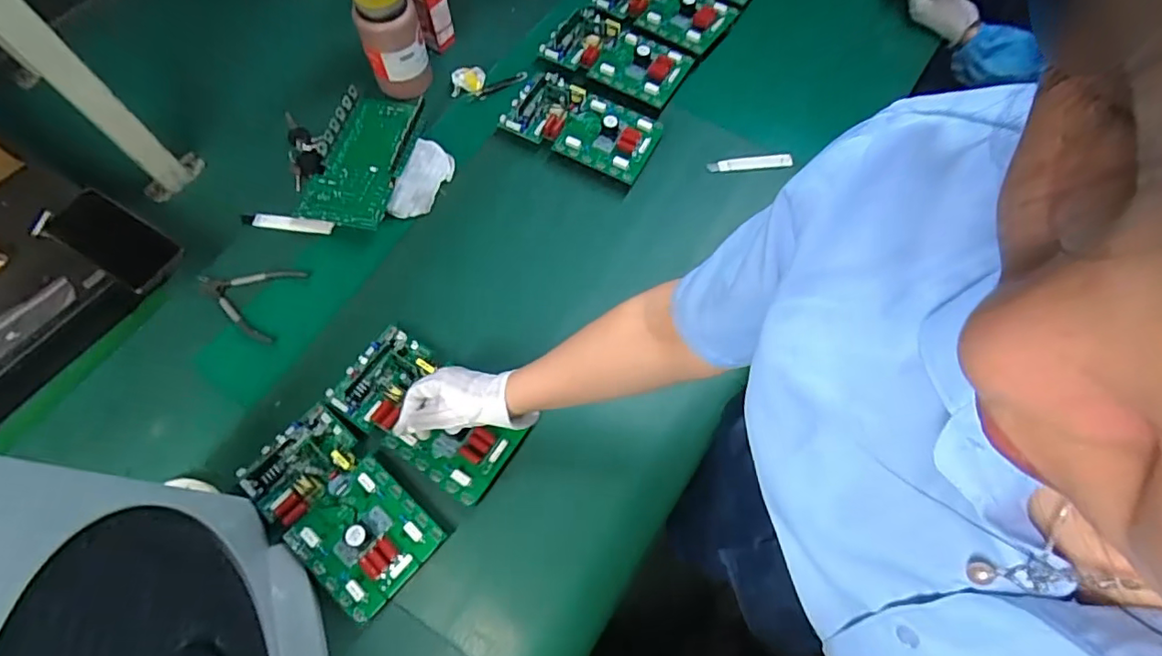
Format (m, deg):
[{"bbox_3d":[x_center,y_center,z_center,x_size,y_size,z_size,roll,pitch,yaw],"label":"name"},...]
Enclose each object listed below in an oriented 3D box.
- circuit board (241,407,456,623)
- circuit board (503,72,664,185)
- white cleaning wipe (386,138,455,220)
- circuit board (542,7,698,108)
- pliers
[{"bbox_3d":[-0.270,0.202,0.629,0.224,0.037,0.140,39,72,12],"label":"circuit board"},{"bbox_3d":[0.002,-0.312,0.838,0.223,0.030,0.116,25,70,7],"label":"circuit board"},{"bbox_3d":[-0.229,-0.216,0.806,0.060,0.029,0.123,13,68,3],"label":"white cleaning wipe"},{"bbox_3d":[0.058,-0.448,0.897,0.217,0.028,0.130,30,70,9],"label":"circuit board"},{"bbox_3d":[-0.449,-0.044,0.736,0.139,0.010,0.106,16,69,4],"label":"pliers"}]

